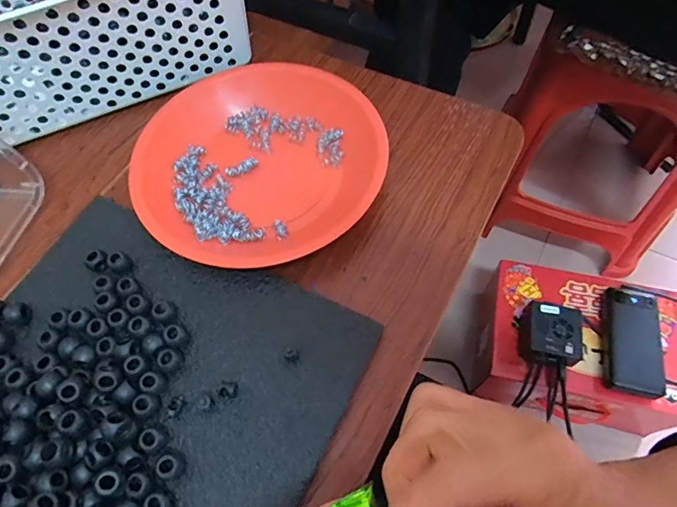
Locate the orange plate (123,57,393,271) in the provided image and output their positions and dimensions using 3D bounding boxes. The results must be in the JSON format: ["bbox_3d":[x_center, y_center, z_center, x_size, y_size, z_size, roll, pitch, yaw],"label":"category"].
[{"bbox_3d":[-0.064,-0.080,0.368,0.192,0.025,0.178,-1,62,2],"label":"orange plate"}]

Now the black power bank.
[{"bbox_3d":[0.428,0.123,0.665,0.073,0.022,0.157,11,63,9],"label":"black power bank"}]

